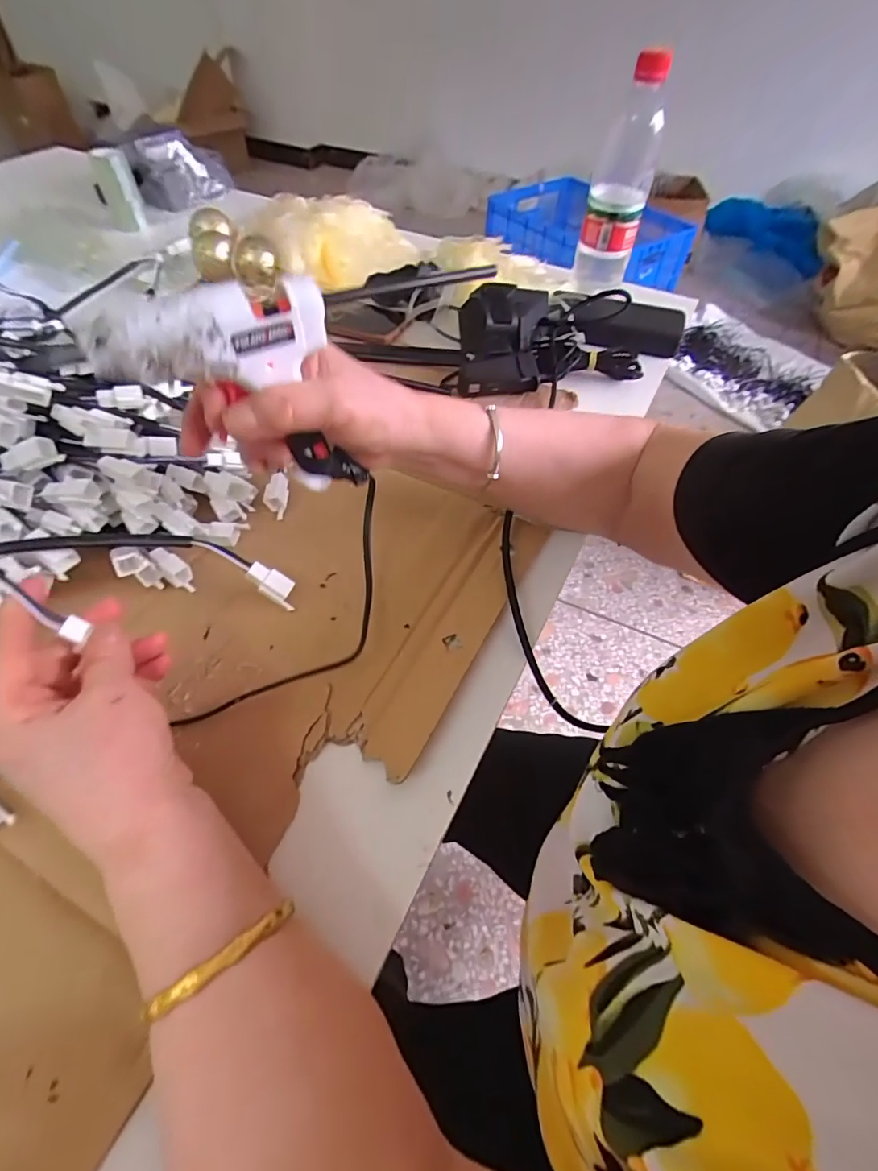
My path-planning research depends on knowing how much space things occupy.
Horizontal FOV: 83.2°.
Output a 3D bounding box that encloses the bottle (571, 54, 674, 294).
[{"bbox_3d":[0.199,-0.440,0.550,0.063,0.203,0.064,14,55,8],"label":"bottle"}]

